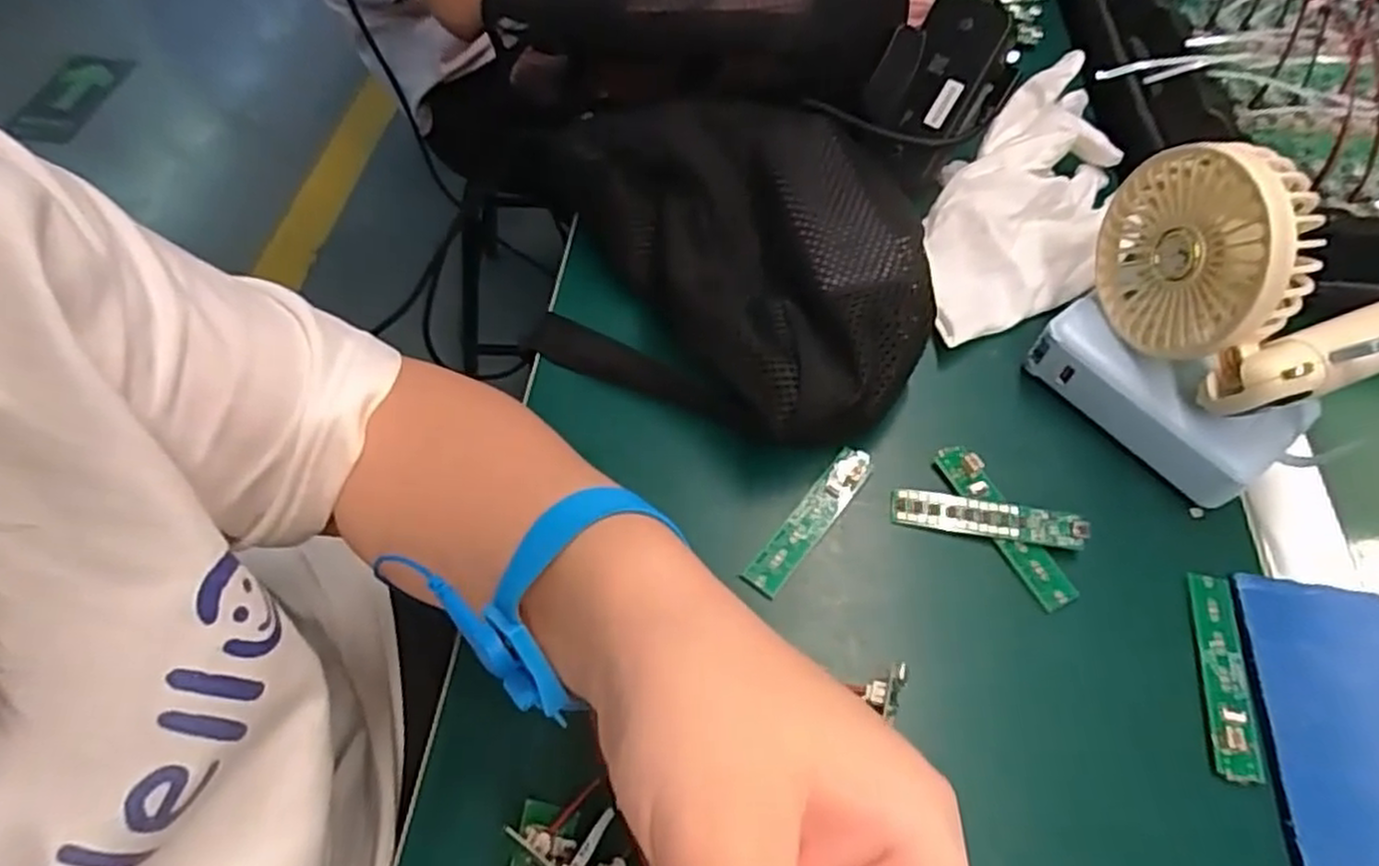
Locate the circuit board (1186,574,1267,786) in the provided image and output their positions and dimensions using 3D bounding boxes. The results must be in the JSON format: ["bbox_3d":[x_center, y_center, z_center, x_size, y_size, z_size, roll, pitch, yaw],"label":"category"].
[{"bbox_3d":[0.221,0.098,0.305,0.017,0.007,0.085,12,59,5],"label":"circuit board"}]

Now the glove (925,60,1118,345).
[{"bbox_3d":[0.192,-0.132,0.423,0.095,0.050,0.208,20,60,10],"label":"glove"}]

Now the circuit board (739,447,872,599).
[{"bbox_3d":[0.057,0.038,0.340,0.018,0.006,0.083,36,64,18],"label":"circuit board"}]

